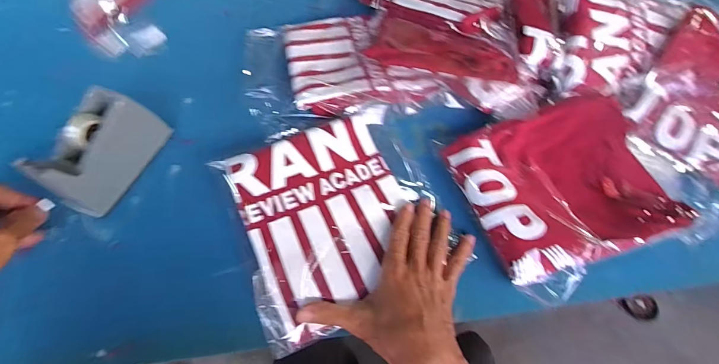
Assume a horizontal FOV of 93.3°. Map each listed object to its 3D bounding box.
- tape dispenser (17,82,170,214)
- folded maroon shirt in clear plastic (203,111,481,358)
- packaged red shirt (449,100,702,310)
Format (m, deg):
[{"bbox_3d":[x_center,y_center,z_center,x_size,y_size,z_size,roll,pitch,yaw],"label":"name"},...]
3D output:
[{"bbox_3d":[-0.298,-0.037,0.398,0.047,0.090,0.140,22,62,10],"label":"tape dispenser"},{"bbox_3d":[-0.023,0.033,0.407,0.234,0.036,0.233,-21,63,-12],"label":"folded maroon shirt in clear plastic"},{"bbox_3d":[0.249,-0.002,0.418,0.238,0.044,0.220,-22,63,-14],"label":"packaged red shirt"}]

